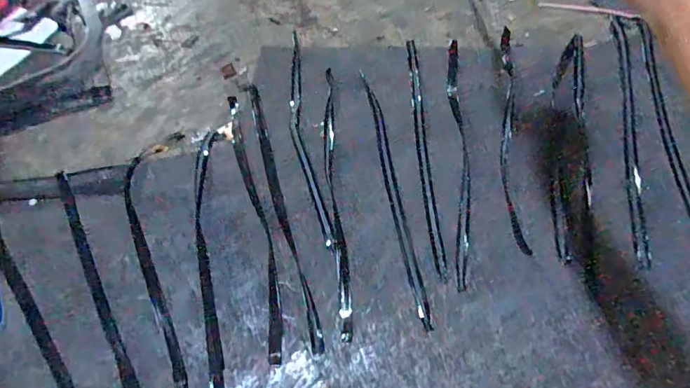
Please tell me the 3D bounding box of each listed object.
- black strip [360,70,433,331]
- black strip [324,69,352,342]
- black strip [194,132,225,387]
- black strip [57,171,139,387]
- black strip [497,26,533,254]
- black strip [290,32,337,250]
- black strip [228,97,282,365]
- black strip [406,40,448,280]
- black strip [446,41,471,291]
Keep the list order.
[{"bbox_3d":[0.074,-0.016,0.679,0.021,0.012,0.441,-8,60,-5],"label":"black strip"},{"bbox_3d":[-0.017,-0.018,0.688,0.025,0.009,0.476,-3,60,-2],"label":"black strip"},{"bbox_3d":[-0.199,0.090,0.629,0.034,0.018,0.451,-8,60,-5],"label":"black strip"},{"bbox_3d":[-0.327,0.161,0.589,0.028,0.014,0.494,-27,64,-15],"label":"black strip"},{"bbox_3d":[0.274,-0.125,0.723,0.040,0.019,0.464,6,60,3],"label":"black strip"},{"bbox_3d":[-0.073,-0.119,0.745,0.038,0.014,0.463,-9,60,-6],"label":"black strip"},{"bbox_3d":[-0.141,0.013,0.671,0.030,0.020,0.474,-12,61,-8],"label":"black strip"},{"bbox_3d":[0.129,-0.091,0.713,0.020,0.014,0.463,-1,60,-1],"label":"black strip"},{"bbox_3d":[0.185,-0.077,0.702,0.030,0.018,0.464,3,60,1],"label":"black strip"}]

